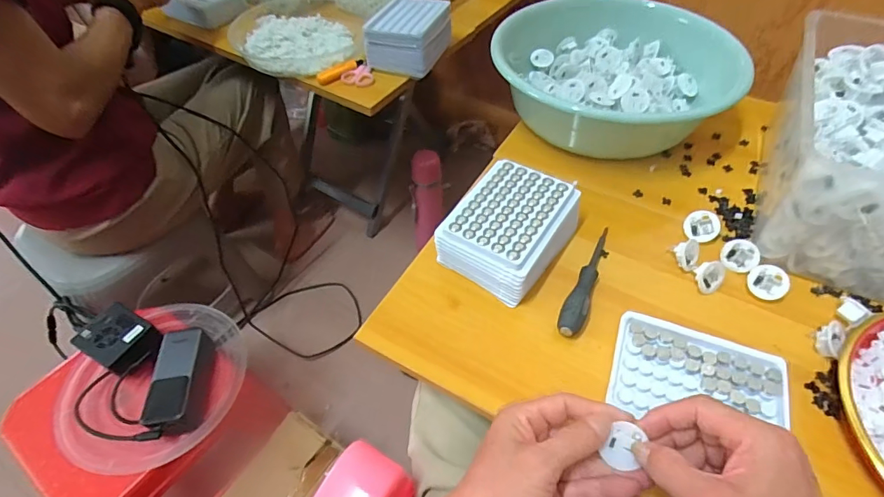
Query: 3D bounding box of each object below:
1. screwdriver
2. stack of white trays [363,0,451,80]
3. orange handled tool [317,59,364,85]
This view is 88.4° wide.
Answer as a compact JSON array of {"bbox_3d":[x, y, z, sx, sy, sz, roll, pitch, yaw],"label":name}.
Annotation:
[{"bbox_3d":[0.145,0.029,0.443,0.023,0.021,0.139,24,55,19],"label":"screwdriver"},{"bbox_3d":[-0.049,-0.322,0.686,0.096,0.063,0.114,17,53,14],"label":"stack of white trays"},{"bbox_3d":[-0.153,-0.268,0.686,0.019,0.011,0.078,36,60,26],"label":"orange handled tool"}]

